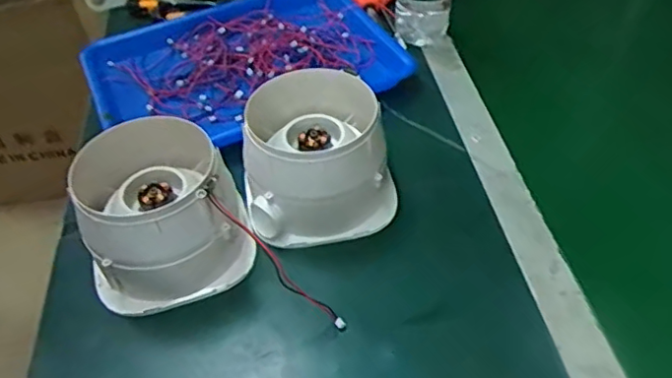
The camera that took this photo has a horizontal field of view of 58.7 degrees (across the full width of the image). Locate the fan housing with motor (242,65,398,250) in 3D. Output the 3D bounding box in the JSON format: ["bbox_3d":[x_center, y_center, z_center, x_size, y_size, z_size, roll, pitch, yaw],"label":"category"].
[{"bbox_3d":[-0.020,-0.027,0.540,0.127,0.099,0.121,-10,46,-5],"label":"fan housing with motor"}]

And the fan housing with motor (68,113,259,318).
[{"bbox_3d":[-0.150,0.020,0.506,0.130,0.104,0.124,-16,47,-11],"label":"fan housing with motor"}]

